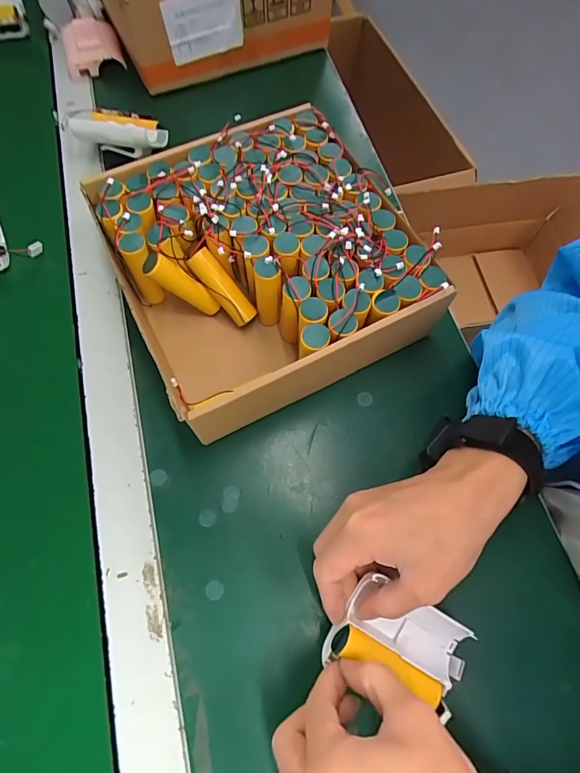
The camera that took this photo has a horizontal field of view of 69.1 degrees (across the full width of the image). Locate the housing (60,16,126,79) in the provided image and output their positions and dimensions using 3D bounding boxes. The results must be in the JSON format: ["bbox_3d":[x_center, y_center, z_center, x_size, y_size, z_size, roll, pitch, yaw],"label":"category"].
[{"bbox_3d":[-0.244,-0.416,0.519,0.066,0.030,0.082,-19,67,-12],"label":"housing"}]

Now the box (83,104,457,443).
[{"bbox_3d":[-0.025,-0.108,0.364,0.223,0.083,0.240,-23,68,-14],"label":"box"}]

